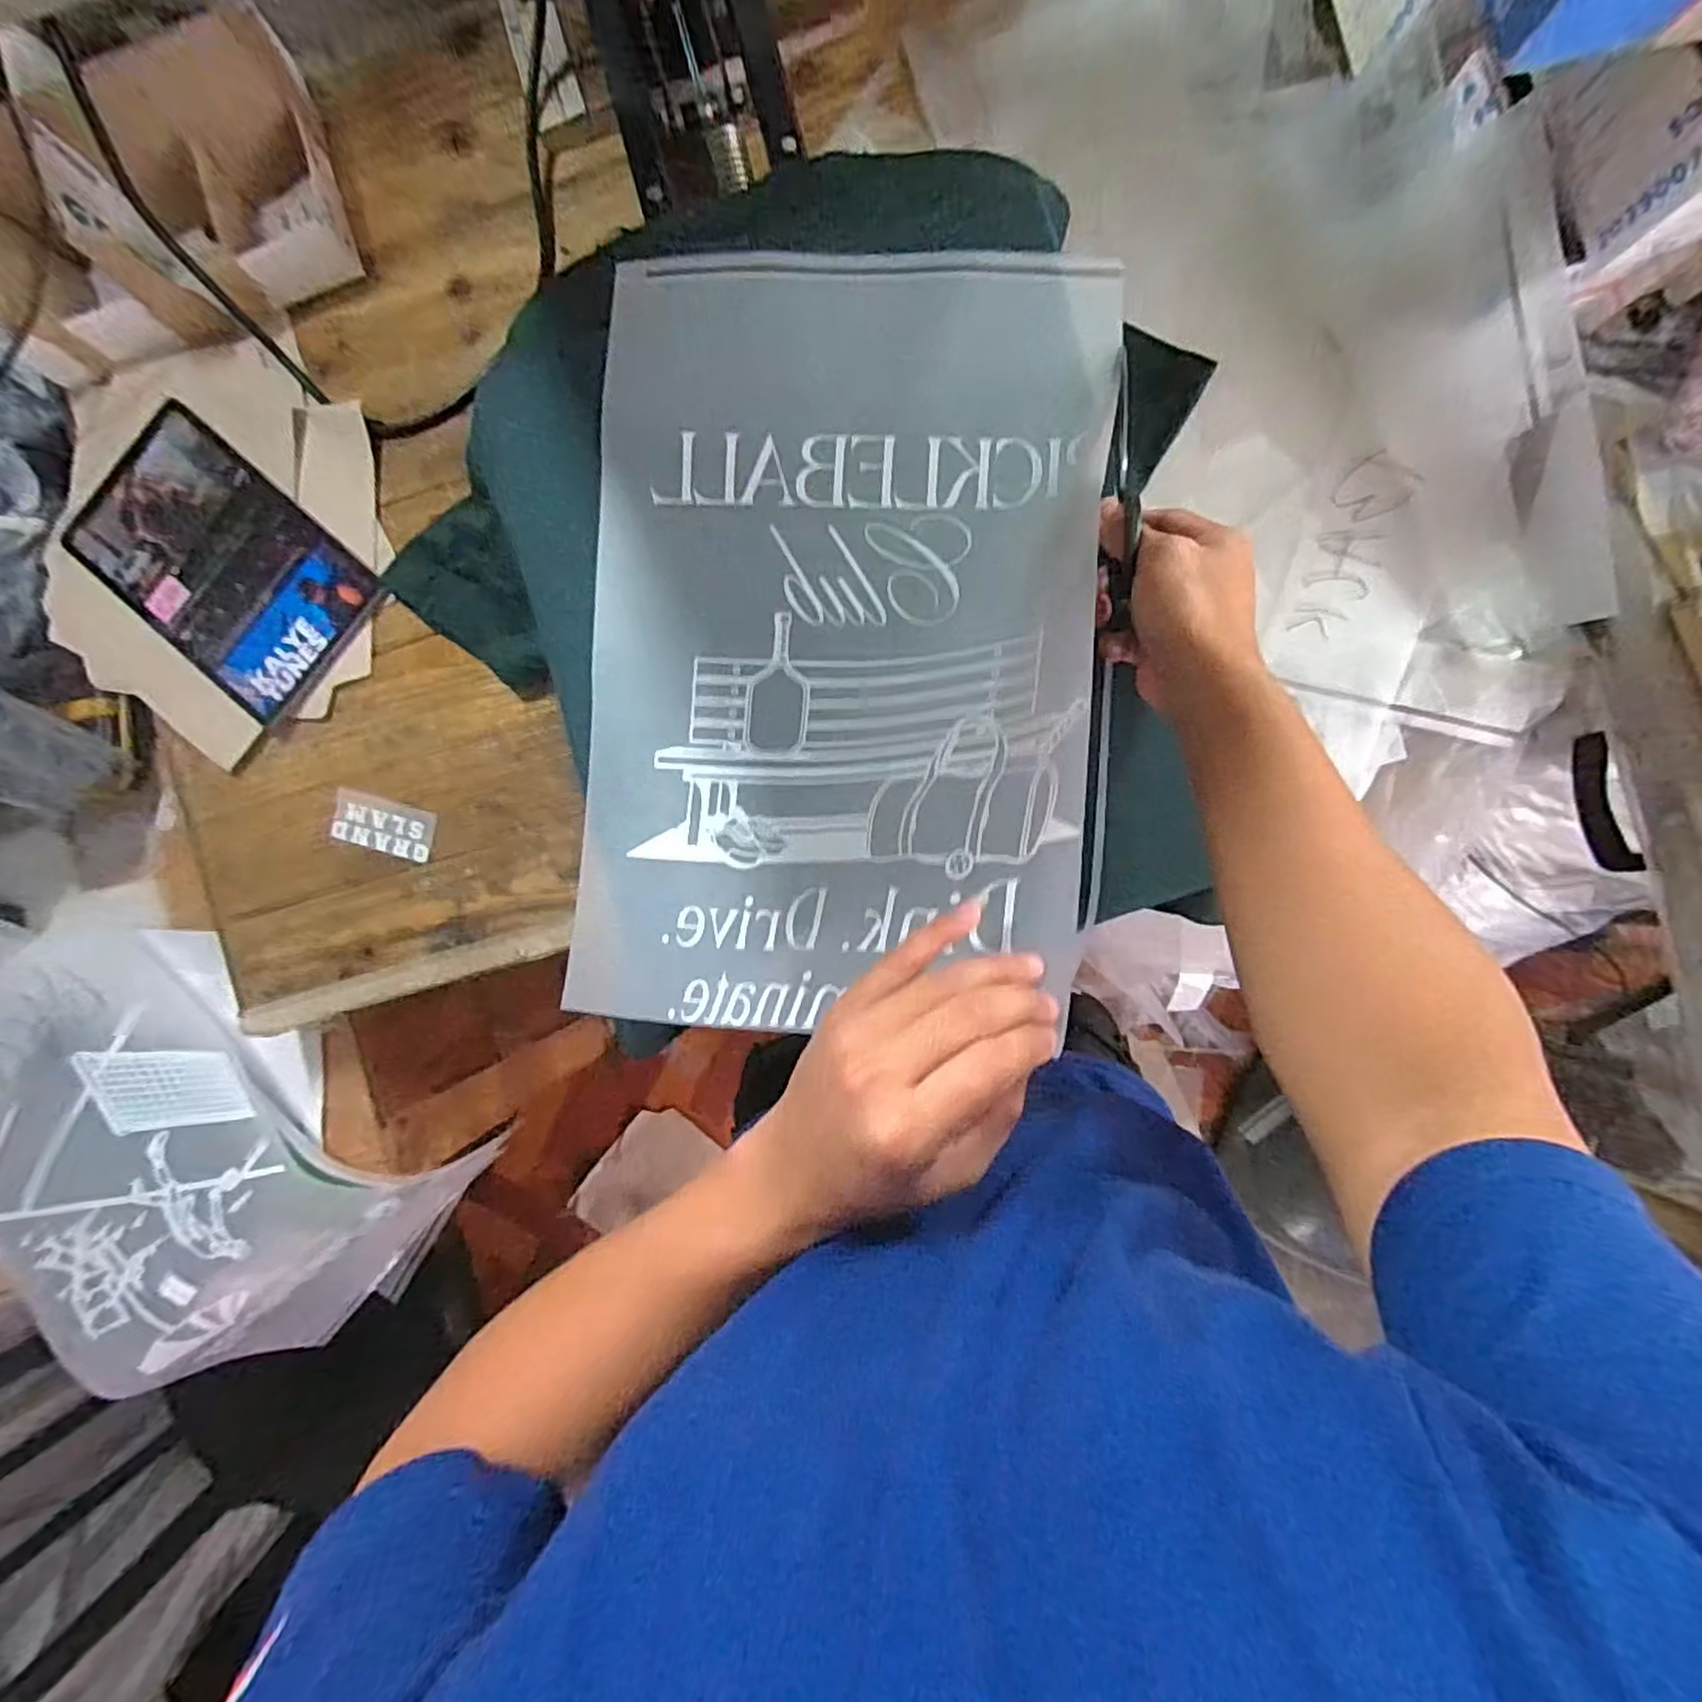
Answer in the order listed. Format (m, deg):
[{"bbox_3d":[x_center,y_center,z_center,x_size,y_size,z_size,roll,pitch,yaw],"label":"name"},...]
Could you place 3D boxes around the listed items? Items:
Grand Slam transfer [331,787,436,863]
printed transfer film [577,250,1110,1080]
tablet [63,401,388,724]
[{"bbox_3d":[-0.404,-0.022,0.634,0.090,0.004,0.044,14,91,2],"label":"Grand Slam transfer"},{"bbox_3d":[-0.019,-0.132,0.427,0.321,0.166,0.471,3,90,4],"label":"printed transfer film"},{"bbox_3d":[-0.535,-0.245,0.626,0.245,0.012,0.162,42,93,2],"label":"tablet"}]

